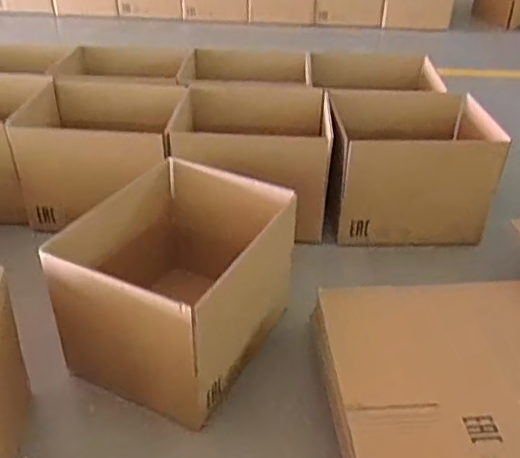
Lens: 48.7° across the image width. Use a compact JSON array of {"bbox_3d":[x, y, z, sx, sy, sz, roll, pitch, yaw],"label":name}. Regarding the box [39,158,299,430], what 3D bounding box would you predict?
[{"bbox_3d":[-0.150,0.106,1.206,0.349,0.289,0.441,16,36,21],"label":"box"}]

